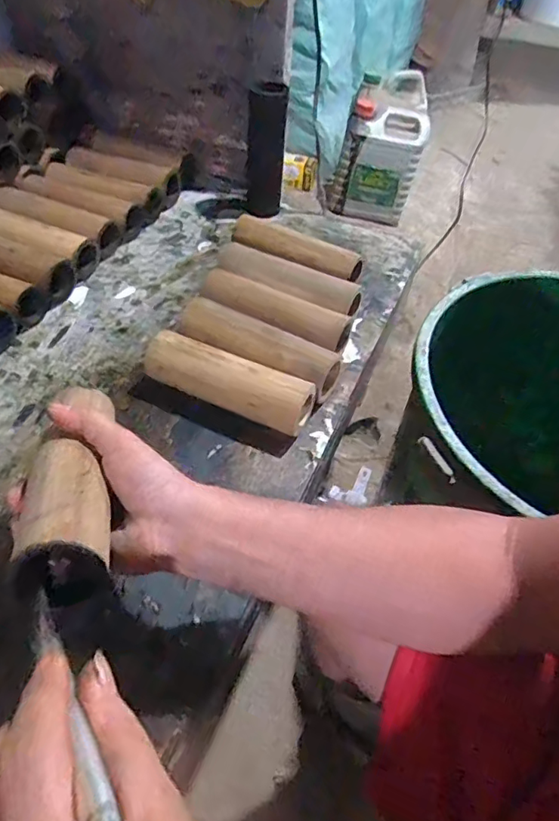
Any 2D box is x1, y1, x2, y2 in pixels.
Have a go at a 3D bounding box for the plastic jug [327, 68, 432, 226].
[{"bbox_3d":[0.230,-0.590,1.236,0.187,0.244,0.193,10,48,8],"label":"plastic jug"}]

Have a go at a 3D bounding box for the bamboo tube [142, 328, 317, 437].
[{"bbox_3d":[-0.052,-0.029,0.565,0.186,0.057,0.055,22,50,18],"label":"bamboo tube"}]

